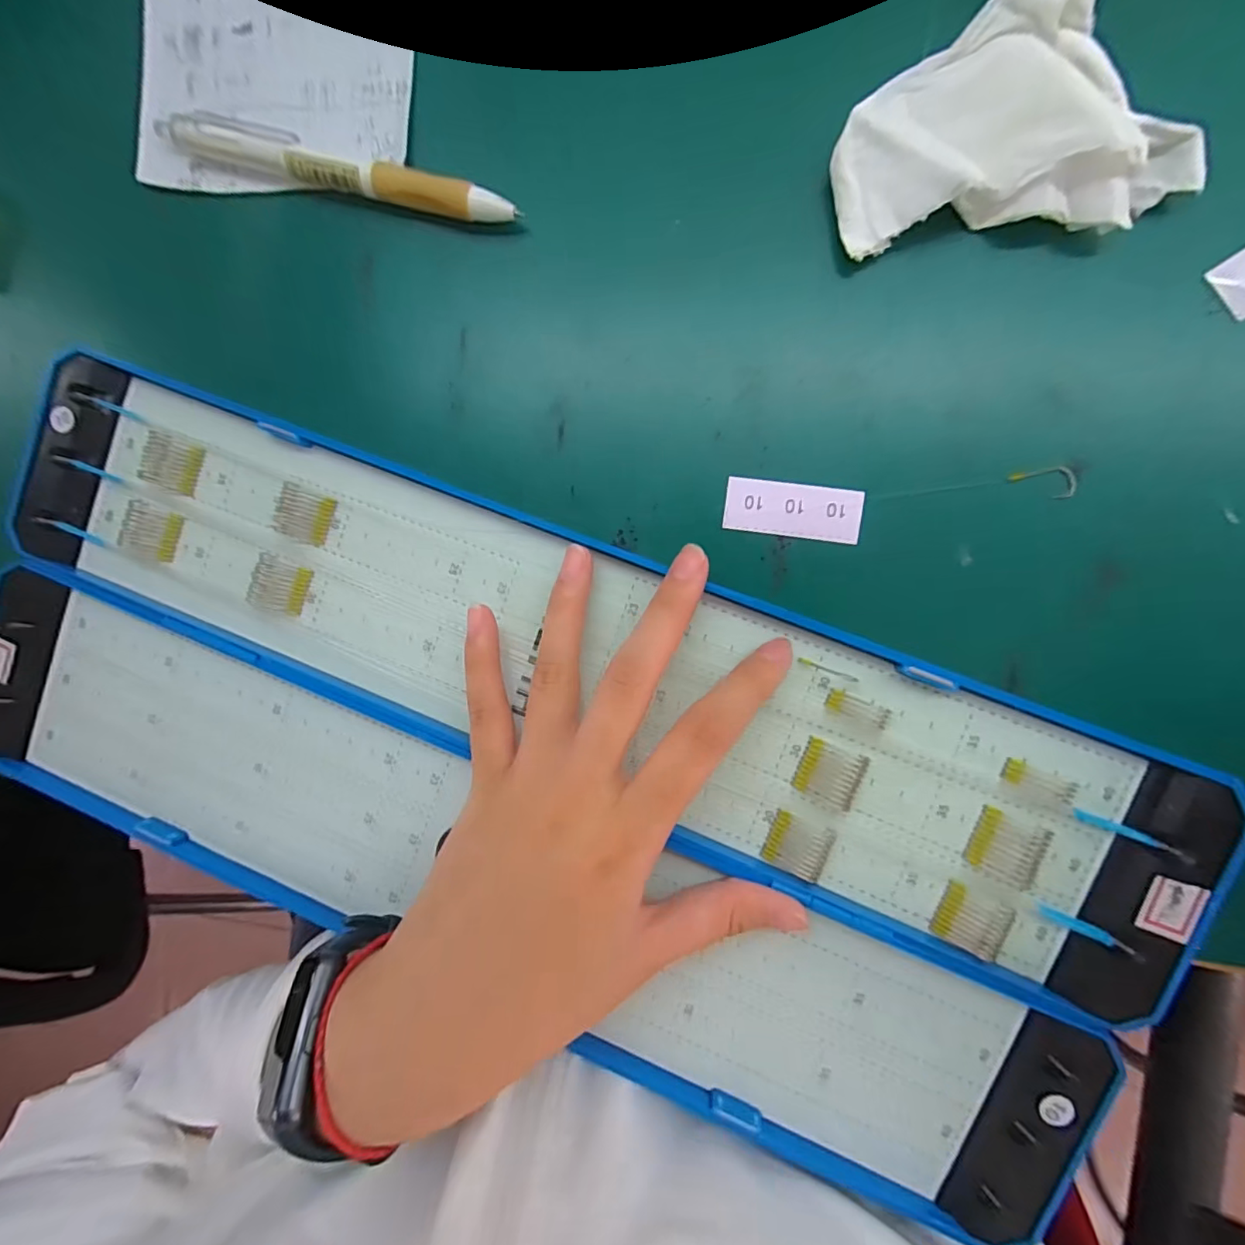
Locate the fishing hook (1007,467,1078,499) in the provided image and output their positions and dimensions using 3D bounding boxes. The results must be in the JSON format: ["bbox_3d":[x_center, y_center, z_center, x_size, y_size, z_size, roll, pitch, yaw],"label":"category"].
[{"bbox_3d":[0.139,-0.045,0.178,0.020,0.004,0.011,-8,91,7],"label":"fishing hook"}]

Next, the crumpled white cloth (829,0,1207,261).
[{"bbox_3d":[0.119,-0.152,0.167,0.100,0.028,0.062,-1,94,8],"label":"crumpled white cloth"}]

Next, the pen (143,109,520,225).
[{"bbox_3d":[-0.105,-0.168,0.199,0.138,0.012,0.017,18,96,7],"label":"pen"}]

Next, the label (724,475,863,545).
[{"bbox_3d":[0.059,-0.039,0.189,0.046,0.004,0.018,8,95,7],"label":"label"}]

